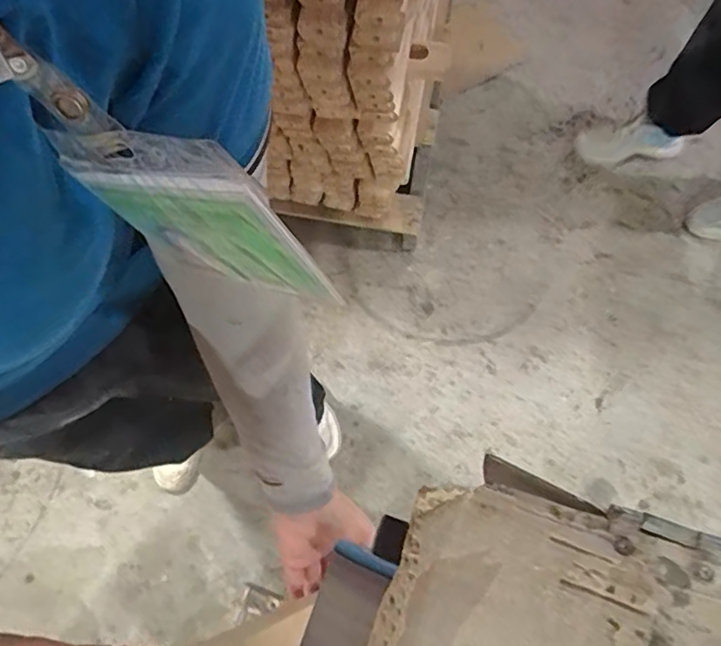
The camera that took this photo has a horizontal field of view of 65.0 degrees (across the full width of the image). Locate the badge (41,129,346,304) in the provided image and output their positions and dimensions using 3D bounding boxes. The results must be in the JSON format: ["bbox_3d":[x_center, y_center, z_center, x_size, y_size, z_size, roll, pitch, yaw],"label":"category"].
[{"bbox_3d":[-0.059,-0.036,0.195,0.093,0.076,0.004,14,67,32],"label":"badge"}]

